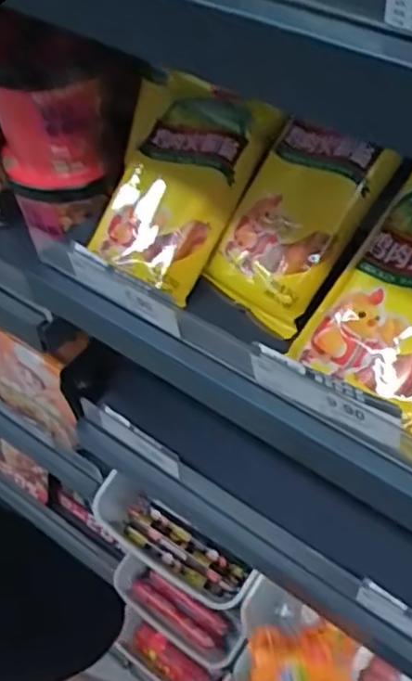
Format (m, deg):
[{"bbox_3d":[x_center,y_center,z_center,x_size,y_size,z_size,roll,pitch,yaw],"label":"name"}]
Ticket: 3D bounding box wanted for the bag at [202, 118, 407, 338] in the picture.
[{"bbox_3d":[0.062,-0.080,0.477,0.082,0.134,0.032,35,20,27],"label":"bag"}]

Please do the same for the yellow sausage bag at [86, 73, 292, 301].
[{"bbox_3d":[-0.025,-0.115,0.495,0.106,0.030,0.139,31,95,19],"label":"yellow sausage bag"}]

